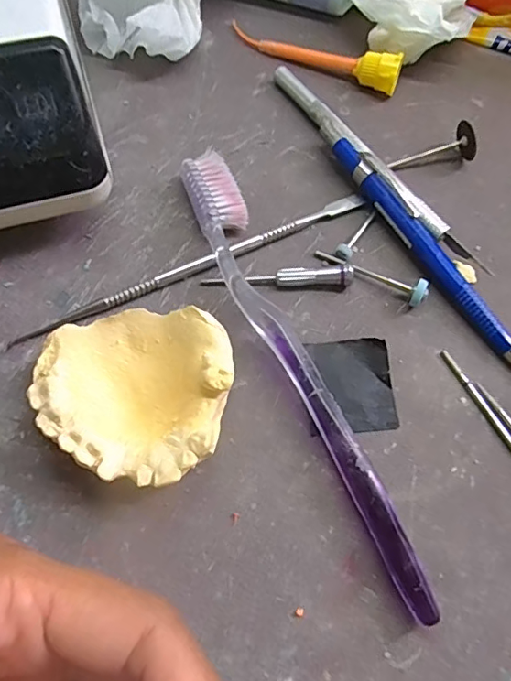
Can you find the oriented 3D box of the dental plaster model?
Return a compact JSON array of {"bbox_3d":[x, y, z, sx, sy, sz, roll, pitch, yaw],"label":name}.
[{"bbox_3d":[-0.041,0.018,0.172,0.061,0.023,0.057,1,67,-3],"label":"dental plaster model"}]

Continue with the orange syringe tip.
[{"bbox_3d":[0.029,-0.142,0.250,0.086,0.016,0.012,26,68,8],"label":"orange syringe tip"}]

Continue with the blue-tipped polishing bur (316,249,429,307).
[{"bbox_3d":[0.045,-0.026,0.203,0.046,0.011,0.009,25,68,7],"label":"blue-tipped polishing bur"}]

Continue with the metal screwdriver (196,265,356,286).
[{"bbox_3d":[0.009,-0.025,0.203,0.059,0.004,0.007,-3,101,3],"label":"metal screwdriver"}]

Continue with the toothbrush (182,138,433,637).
[{"bbox_3d":[0.012,0.005,0.186,0.019,0.013,0.184,-20,70,-11],"label":"toothbrush"}]

